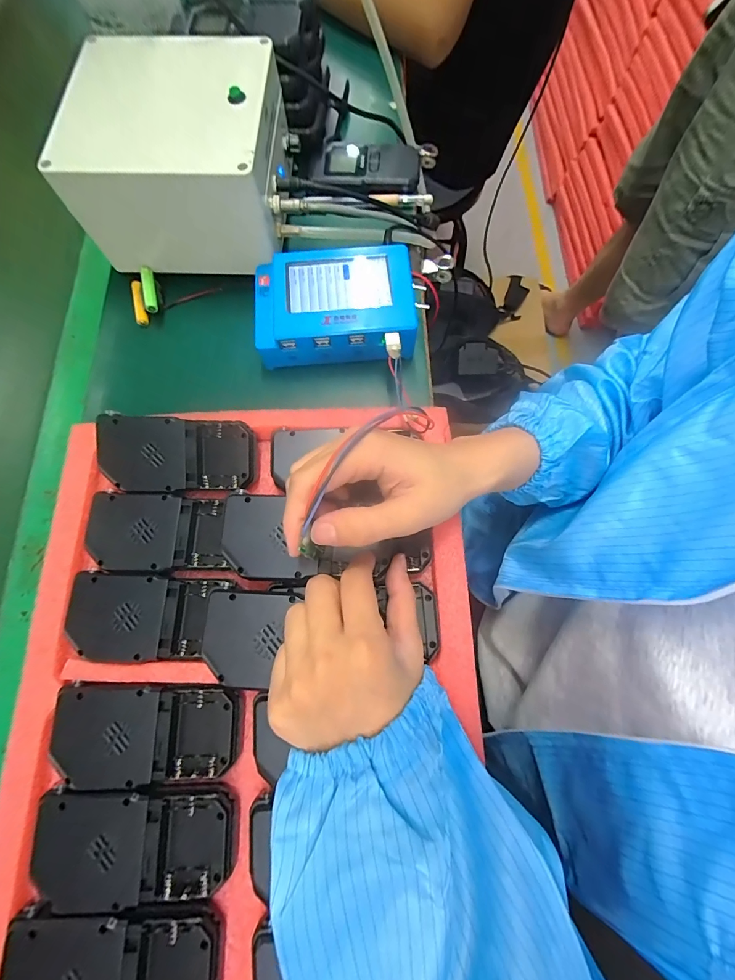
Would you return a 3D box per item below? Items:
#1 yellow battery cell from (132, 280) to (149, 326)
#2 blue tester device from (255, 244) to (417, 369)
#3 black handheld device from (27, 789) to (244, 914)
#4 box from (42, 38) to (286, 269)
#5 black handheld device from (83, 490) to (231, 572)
[{"bbox_3d":[-0.220,-0.182,0.368,0.013,0.009,0.047,-13,73,-6],"label":"yellow battery cell"},{"bbox_3d":[-0.029,-0.162,0.344,0.139,0.048,0.098,-1,72,-3],"label":"blue tester device"},{"bbox_3d":[-0.140,0.213,0.230,0.114,0.013,0.056,2,72,-2],"label":"black handheld device"},{"bbox_3d":[-0.160,-0.292,0.350,0.157,0.112,0.155,2,72,-2],"label":"box"},{"bbox_3d":[-0.156,0.032,0.285,0.102,0.014,0.056,5,72,-1],"label":"black handheld device"}]

